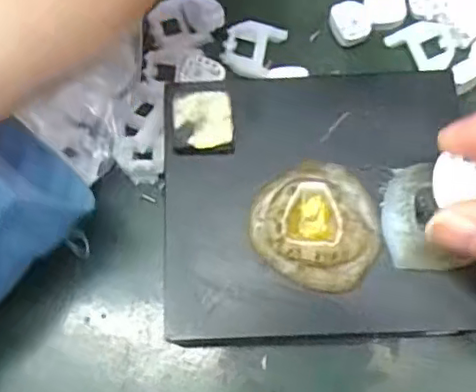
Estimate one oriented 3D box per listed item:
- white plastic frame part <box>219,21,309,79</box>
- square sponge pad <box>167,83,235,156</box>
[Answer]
[{"bbox_3d":[0.010,-0.056,0.246,0.032,0.006,0.023,6,73,4],"label":"white plastic frame part"},{"bbox_3d":[-0.012,-0.026,0.218,0.022,0.009,0.024,-4,73,1],"label":"square sponge pad"}]

